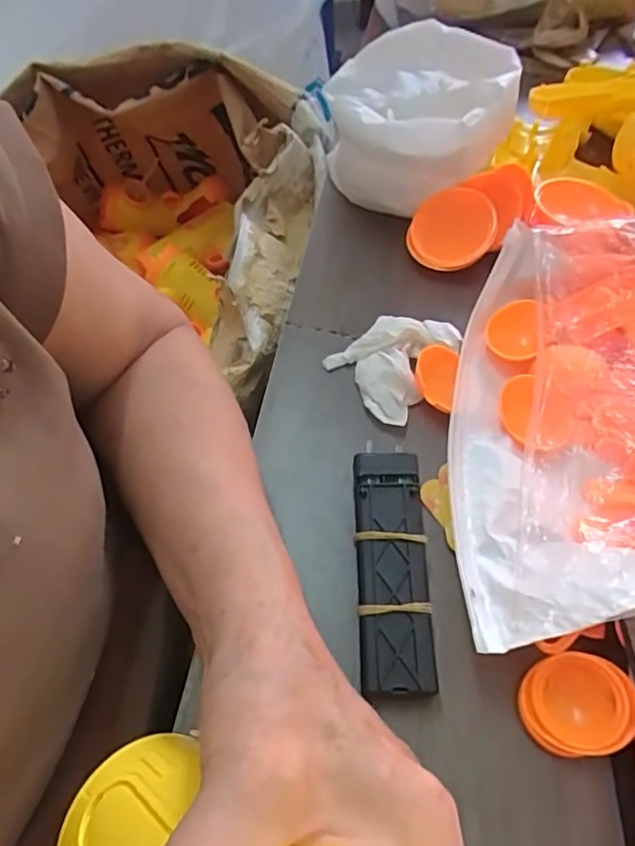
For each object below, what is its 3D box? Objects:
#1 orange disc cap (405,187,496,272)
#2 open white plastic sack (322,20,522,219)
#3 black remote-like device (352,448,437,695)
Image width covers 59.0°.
[{"bbox_3d":[0.091,-0.130,0.379,0.057,0.010,0.050,-24,78,10],"label":"orange disc cap"},{"bbox_3d":[0.077,-0.209,0.402,0.117,0.088,0.105,28,62,20],"label":"open white plastic sack"},{"bbox_3d":[0.034,0.067,0.260,0.031,0.022,0.107,-2,56,2],"label":"black remote-like device"}]

